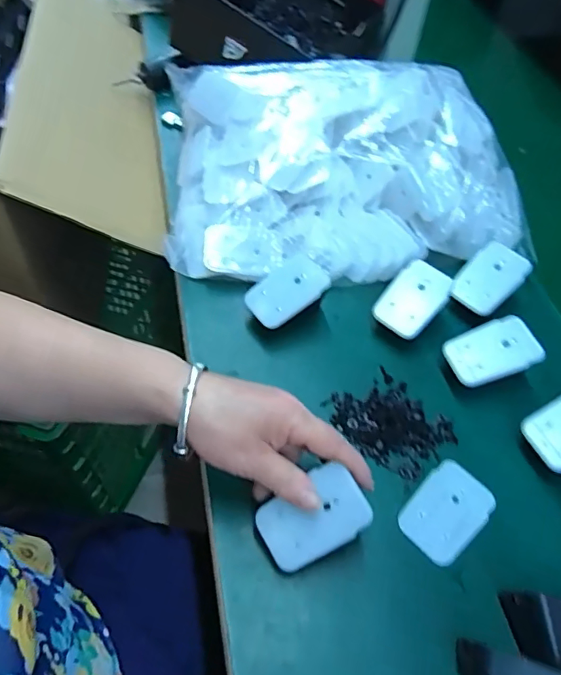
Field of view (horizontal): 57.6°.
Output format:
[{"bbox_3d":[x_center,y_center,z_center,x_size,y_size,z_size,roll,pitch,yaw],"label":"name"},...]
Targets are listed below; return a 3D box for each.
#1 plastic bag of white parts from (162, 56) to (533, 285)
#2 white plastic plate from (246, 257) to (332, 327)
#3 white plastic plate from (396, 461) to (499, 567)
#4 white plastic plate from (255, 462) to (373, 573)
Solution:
[{"bbox_3d":[0.059,-0.185,0.524,0.334,0.103,0.257,-1,56,-5],"label":"plastic bag of white parts"},{"bbox_3d":[0.005,-0.042,0.443,0.072,0.008,0.051,-38,59,-13],"label":"white plastic plate"},{"bbox_3d":[0.119,0.124,0.365,0.072,0.004,0.046,-38,66,-26],"label":"white plastic plate"},{"bbox_3d":[0.020,0.115,0.325,0.069,0.004,0.046,-36,75,6],"label":"white plastic plate"}]

